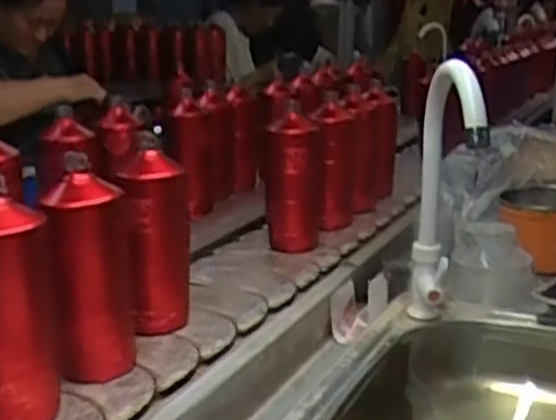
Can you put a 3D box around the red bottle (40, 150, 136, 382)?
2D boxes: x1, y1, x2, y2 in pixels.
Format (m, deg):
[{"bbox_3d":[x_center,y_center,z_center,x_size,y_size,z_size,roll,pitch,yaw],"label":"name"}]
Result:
[{"bbox_3d":[-0.174,0.057,0.733,0.067,0.191,0.069,-4,15,-7],"label":"red bottle"}]

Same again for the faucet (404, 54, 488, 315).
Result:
[{"bbox_3d":[0.176,-0.017,0.833,0.061,0.271,0.204,3,13,7],"label":"faucet"}]

